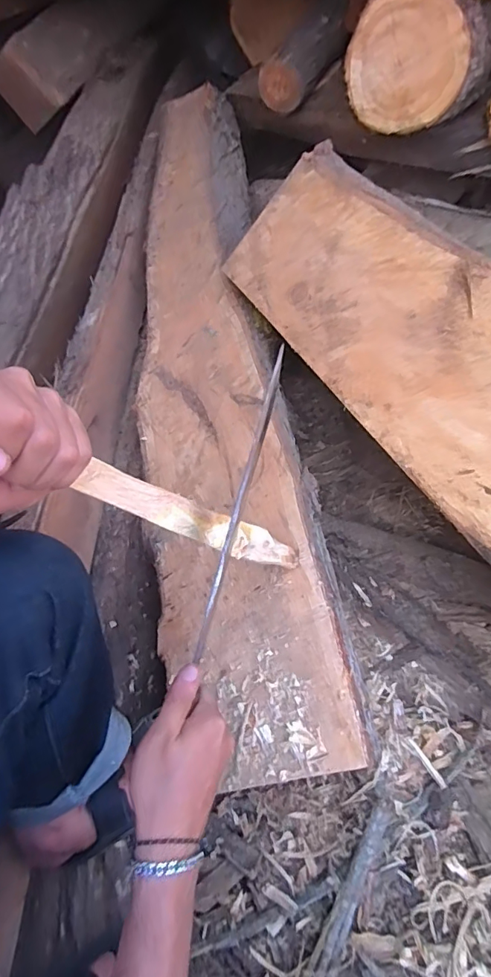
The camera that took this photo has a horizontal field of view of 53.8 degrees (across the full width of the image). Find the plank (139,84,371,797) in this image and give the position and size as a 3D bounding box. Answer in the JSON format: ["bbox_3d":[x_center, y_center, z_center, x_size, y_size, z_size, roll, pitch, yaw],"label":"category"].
[{"bbox_3d":[-0.081,-0.306,0.961,0.281,0.041,1.542,-15,63,12],"label":"plank"}]

